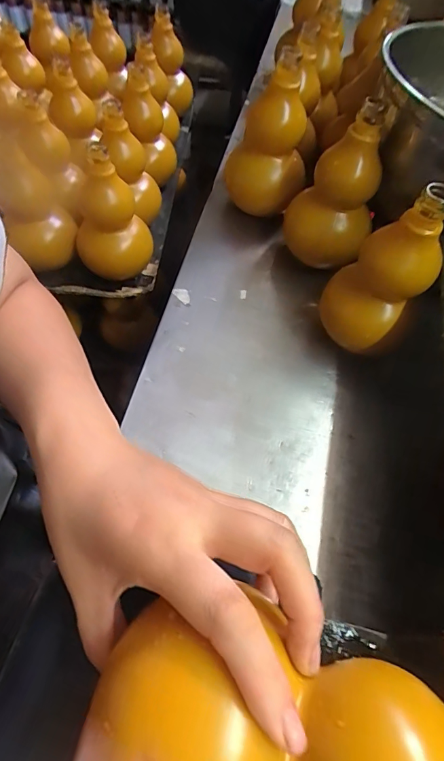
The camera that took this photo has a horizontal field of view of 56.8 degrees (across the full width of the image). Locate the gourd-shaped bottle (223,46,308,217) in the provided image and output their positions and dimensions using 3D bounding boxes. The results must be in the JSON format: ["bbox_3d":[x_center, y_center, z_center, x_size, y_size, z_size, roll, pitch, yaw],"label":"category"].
[{"bbox_3d":[0.060,-0.279,0.483,0.093,0.189,0.081,5,58,-1],"label":"gourd-shaped bottle"}]

